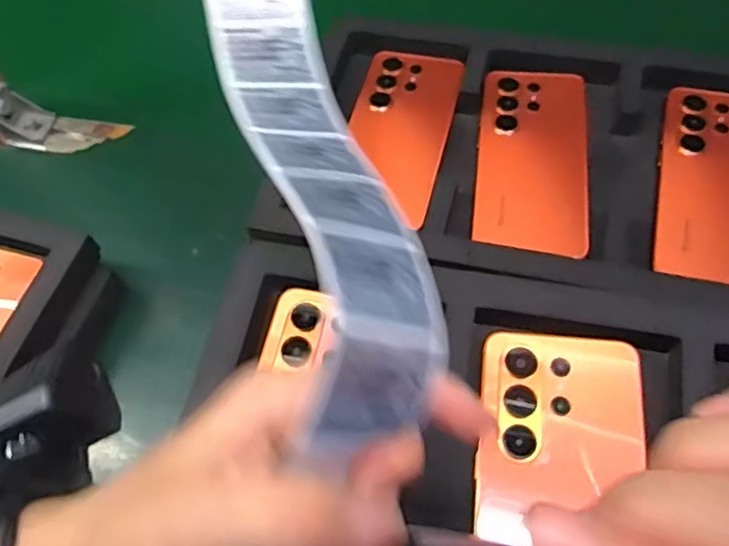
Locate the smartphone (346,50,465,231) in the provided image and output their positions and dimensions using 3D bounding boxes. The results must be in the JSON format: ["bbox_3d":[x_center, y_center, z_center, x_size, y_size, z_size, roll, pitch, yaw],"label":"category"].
[{"bbox_3d":[0.025,-0.109,0.486,0.076,0.009,0.168,10,63,12],"label":"smartphone"}]

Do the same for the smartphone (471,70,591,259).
[{"bbox_3d":[0.124,-0.086,0.464,0.078,0.005,0.167,6,62,9],"label":"smartphone"}]

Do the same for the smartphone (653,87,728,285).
[{"bbox_3d":[0.246,-0.064,0.438,0.078,0.012,0.169,11,63,12],"label":"smartphone"}]

